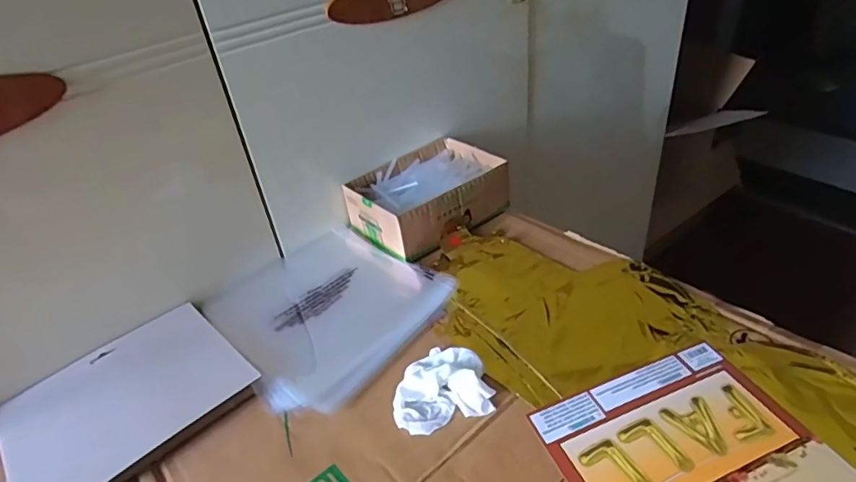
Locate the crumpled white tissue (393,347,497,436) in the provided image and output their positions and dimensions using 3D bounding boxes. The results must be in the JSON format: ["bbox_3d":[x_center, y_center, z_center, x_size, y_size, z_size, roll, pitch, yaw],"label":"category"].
[{"bbox_3d":[0.009,0.128,0.473,0.086,0.026,0.075,-16,36,-11],"label":"crumpled white tissue"}]

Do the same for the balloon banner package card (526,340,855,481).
[{"bbox_3d":[0.200,0.163,0.405,0.187,0.009,0.161,-17,36,-14],"label":"balloon banner package card"}]

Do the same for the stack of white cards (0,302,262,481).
[{"bbox_3d":[-0.288,0.150,0.502,0.159,0.019,0.201,25,47,37],"label":"stack of white cards"}]

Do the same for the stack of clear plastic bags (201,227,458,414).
[{"bbox_3d":[-0.115,0.068,0.583,0.230,0.015,0.217,26,47,38],"label":"stack of clear plastic bags"}]

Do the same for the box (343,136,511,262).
[{"bbox_3d":[0.003,-0.060,0.694,0.189,0.067,0.133,-30,41,-28],"label":"box"}]

